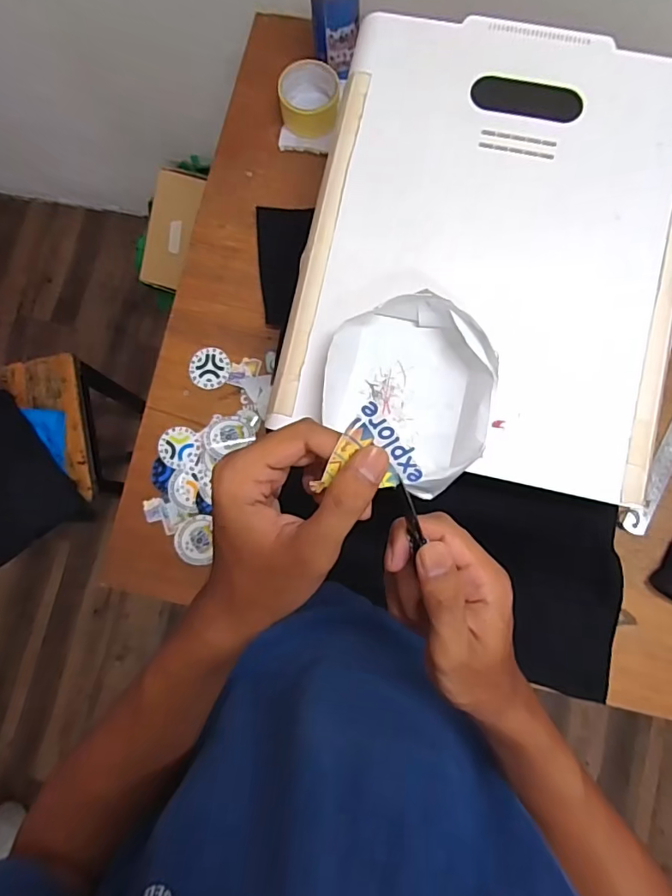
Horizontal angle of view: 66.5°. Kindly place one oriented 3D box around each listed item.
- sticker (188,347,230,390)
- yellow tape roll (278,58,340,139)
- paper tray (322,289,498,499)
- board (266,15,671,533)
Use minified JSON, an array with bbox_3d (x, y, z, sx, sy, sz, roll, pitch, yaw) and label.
[{"bbox_3d":[-0.177,-0.112,0.720,0.056,0.004,0.058,1,84,-5],"label":"sticker"},{"bbox_3d":[-0.040,-0.507,0.745,0.088,0.039,0.092,0,82,1],"label":"yellow tape roll"},{"bbox_3d":[0.069,-0.057,0.513,0.161,0.051,0.185,12,82,3],"label":"paper tray"},{"bbox_3d":[0.173,-0.225,0.554,0.389,0.024,0.497,13,82,3],"label":"board"}]

